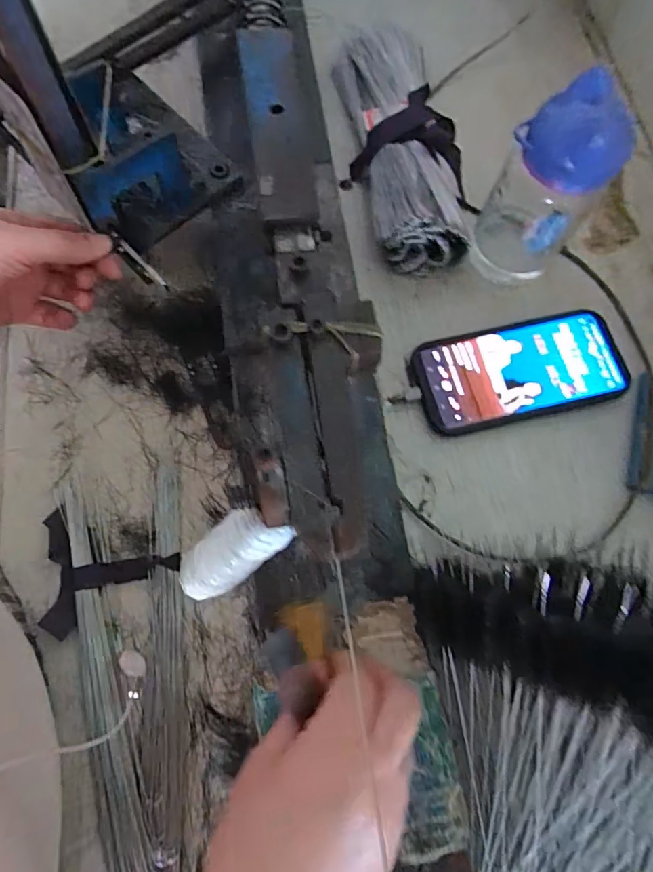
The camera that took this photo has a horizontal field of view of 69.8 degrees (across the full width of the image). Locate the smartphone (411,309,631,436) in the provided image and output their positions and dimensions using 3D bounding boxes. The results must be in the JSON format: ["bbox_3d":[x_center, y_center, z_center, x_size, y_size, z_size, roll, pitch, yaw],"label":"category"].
[{"bbox_3d":[0.157,-0.052,0.378,0.167,0.011,0.079,-11,75,-6],"label":"smartphone"}]

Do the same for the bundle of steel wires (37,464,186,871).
[{"bbox_3d":[-0.135,0.157,0.308,0.087,0.010,0.261,-9,75,-5],"label":"bundle of steel wires"}]

